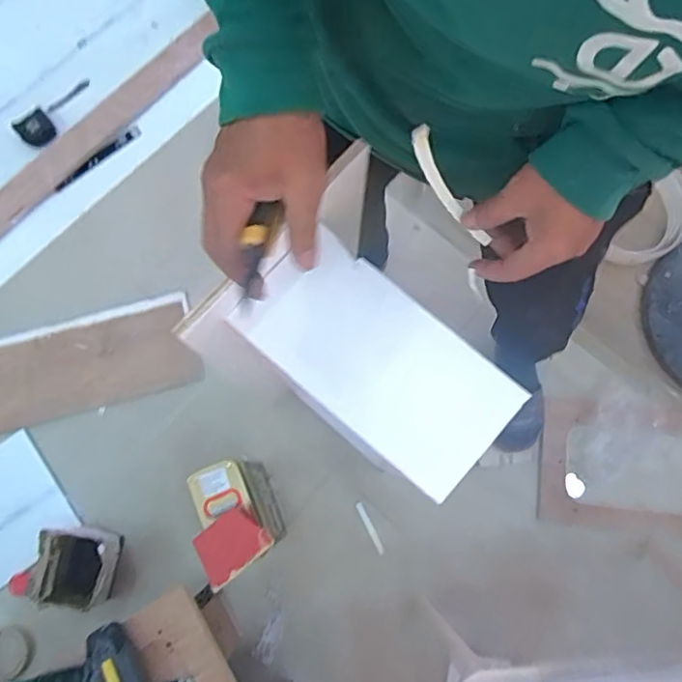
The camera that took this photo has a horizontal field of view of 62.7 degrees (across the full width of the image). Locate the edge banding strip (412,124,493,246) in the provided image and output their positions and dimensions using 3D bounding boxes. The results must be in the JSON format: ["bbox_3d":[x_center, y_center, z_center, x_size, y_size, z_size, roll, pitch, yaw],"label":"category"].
[{"bbox_3d":[0.083,-0.123,0.447,0.011,0.032,0.107,-43,116,-8],"label":"edge banding strip"}]

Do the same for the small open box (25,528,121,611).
[{"bbox_3d":[-0.493,0.420,1.049,0.137,0.099,0.133,10,78,4],"label":"small open box"}]

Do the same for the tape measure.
[{"bbox_3d":[-0.674,-0.542,1.327,0.202,0.033,0.098,-38,78,-7],"label":"tape measure"}]

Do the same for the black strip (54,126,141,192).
[{"bbox_3d":[-0.566,-0.422,1.304,0.234,0.010,0.033,-40,79,-7],"label":"black strip"}]

